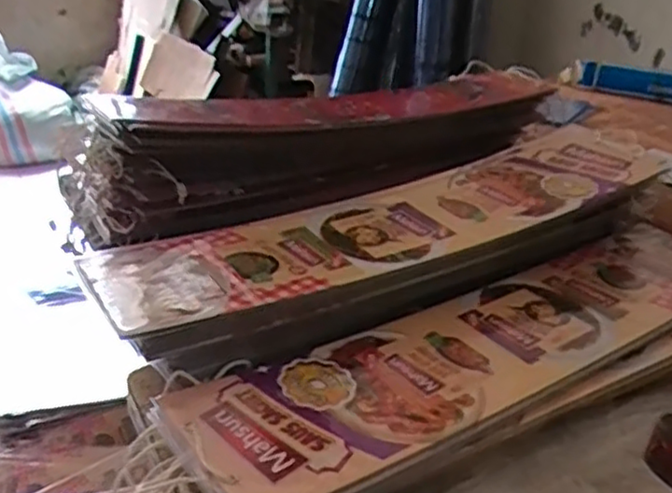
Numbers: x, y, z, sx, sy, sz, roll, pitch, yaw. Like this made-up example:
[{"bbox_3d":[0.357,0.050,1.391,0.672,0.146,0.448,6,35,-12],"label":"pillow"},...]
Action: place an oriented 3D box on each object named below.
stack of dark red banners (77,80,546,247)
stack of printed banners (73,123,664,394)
[{"bbox_3d":[-0.005,-0.127,0.802,0.546,0.113,0.135,-15,34,-29],"label":"stack of dark red banners"},{"bbox_3d":[0.074,-0.013,0.645,0.575,0.067,0.161,-17,35,-32],"label":"stack of printed banners"}]

